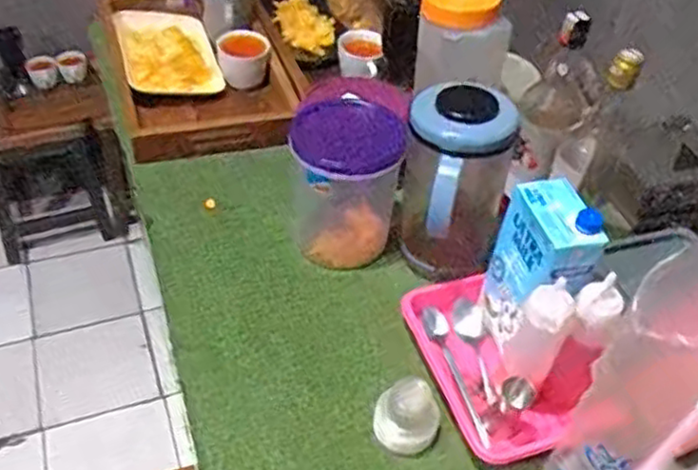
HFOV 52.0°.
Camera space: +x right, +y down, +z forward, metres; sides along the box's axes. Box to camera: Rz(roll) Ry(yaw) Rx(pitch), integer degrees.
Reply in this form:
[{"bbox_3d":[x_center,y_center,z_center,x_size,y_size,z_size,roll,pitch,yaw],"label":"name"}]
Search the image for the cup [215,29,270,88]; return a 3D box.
[{"bbox_3d":[-0.167,-0.283,1.150,0.080,0.077,0.071,-1,46,-6],"label":"cup"}]

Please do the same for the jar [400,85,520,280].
[{"bbox_3d":[0.120,-0.046,0.846,0.117,0.242,0.123,2,46,-3],"label":"jar"}]

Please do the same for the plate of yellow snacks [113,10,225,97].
[{"bbox_3d":[-0.301,-0.303,1.190,0.149,0.057,0.260,-11,48,-15],"label":"plate of yellow snacks"}]

